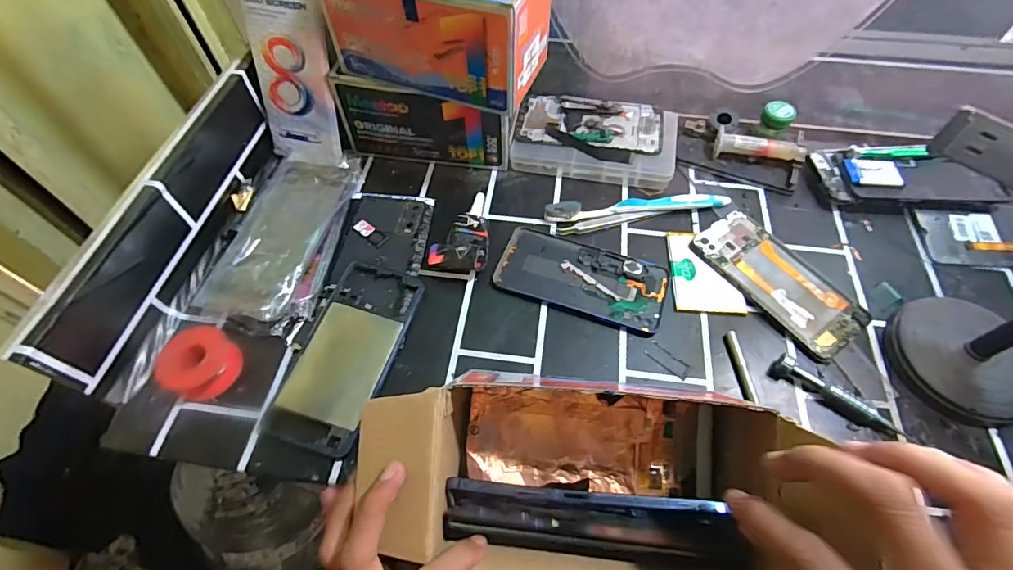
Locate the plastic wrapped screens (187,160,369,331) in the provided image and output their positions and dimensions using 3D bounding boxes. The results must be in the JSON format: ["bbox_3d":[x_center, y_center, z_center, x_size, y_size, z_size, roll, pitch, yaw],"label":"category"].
[{"bbox_3d":[-0.207,-0.053,0.447,0.100,0.031,0.192,8,59,5],"label":"plastic wrapped screens"}]

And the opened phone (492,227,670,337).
[{"bbox_3d":[0.069,-0.007,0.438,0.153,0.004,0.075,18,61,11],"label":"opened phone"}]

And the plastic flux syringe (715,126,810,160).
[{"bbox_3d":[0.265,-0.143,0.495,0.090,0.025,0.024,15,60,10],"label":"plastic flux syringe"}]

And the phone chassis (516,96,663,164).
[{"bbox_3d":[0.089,-0.172,0.509,0.152,0.009,0.081,10,62,8],"label":"phone chassis"}]

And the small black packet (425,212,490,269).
[{"bbox_3d":[-0.043,-0.039,0.446,0.049,0.024,0.058,8,59,5],"label":"small black packet"}]

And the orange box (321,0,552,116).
[{"bbox_3d":[-0.058,-0.236,0.414,0.174,0.098,0.094,20,60,13],"label":"orange box"}]

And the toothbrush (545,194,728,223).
[{"bbox_3d":[0.131,-0.078,0.473,0.185,0.015,0.014,-5,59,-2],"label":"toothbrush"}]

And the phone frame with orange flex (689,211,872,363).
[{"bbox_3d":[0.244,-0.004,0.430,0.072,0.011,0.150,-32,63,-17],"label":"phone frame with orange flex"}]

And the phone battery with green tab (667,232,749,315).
[{"bbox_3d":[0.183,-0.014,0.436,0.059,0.004,0.086,3,59,3],"label":"phone battery with green tab"}]

